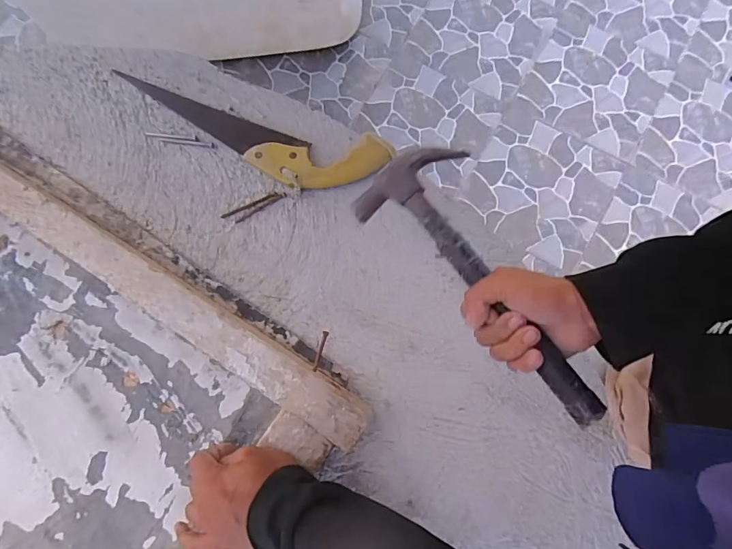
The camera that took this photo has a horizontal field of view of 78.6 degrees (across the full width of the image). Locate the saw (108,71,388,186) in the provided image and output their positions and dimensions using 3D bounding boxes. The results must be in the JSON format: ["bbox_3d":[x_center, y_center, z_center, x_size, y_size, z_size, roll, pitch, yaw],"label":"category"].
[{"bbox_3d":[-0.163,-0.183,0.584,0.393,0.033,0.092,18,78,4],"label":"saw"}]

